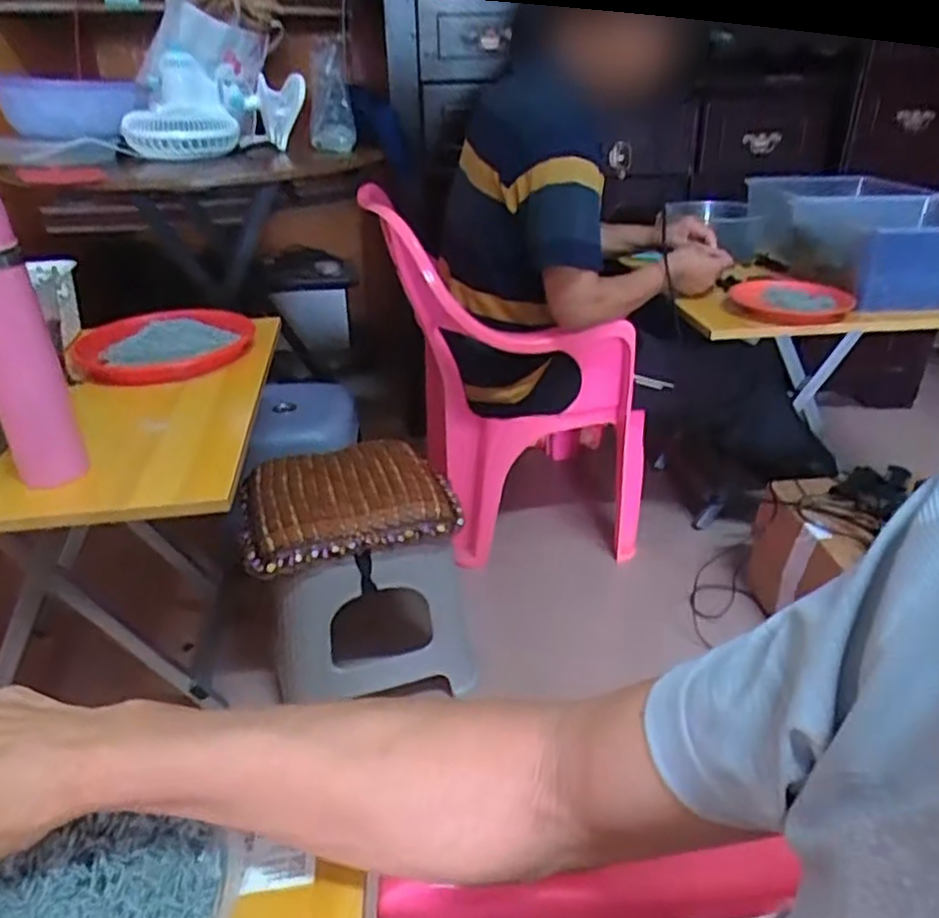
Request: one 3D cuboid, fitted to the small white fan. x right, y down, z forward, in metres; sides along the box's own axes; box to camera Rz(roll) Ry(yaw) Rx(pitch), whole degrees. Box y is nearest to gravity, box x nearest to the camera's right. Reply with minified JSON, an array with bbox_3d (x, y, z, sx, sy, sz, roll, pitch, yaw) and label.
[{"bbox_3d":[-0.487,-0.667,1.373,0.319,0.156,0.155,-14,32,-22],"label":"small white fan"}]

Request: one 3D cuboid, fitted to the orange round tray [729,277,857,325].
[{"bbox_3d":[0.550,-0.273,1.243,0.190,0.024,0.187,0,29,0],"label":"orange round tray"}]

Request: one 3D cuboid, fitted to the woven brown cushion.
[{"bbox_3d":[-0.184,0.057,1.074,0.301,0.051,0.246,-10,30,-16],"label":"woven brown cushion"}]

